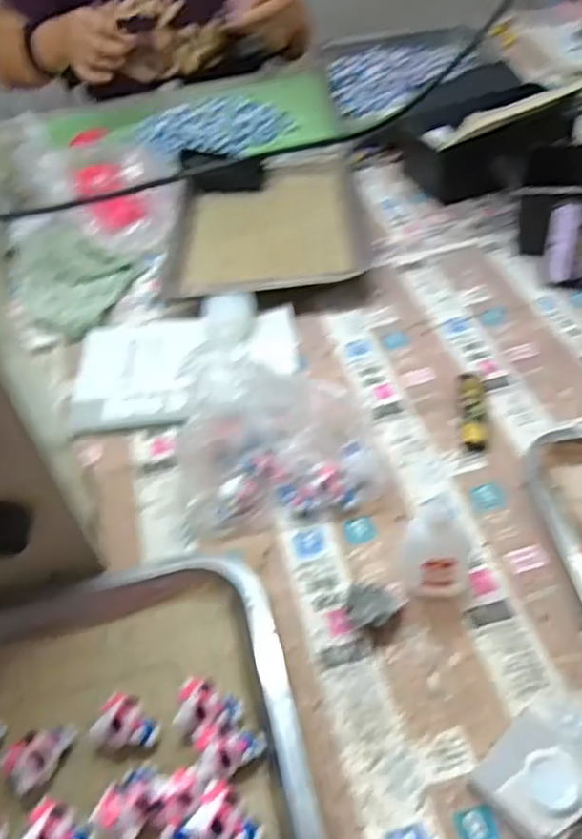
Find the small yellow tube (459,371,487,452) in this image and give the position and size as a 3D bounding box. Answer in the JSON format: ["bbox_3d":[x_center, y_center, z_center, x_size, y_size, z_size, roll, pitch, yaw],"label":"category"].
[{"bbox_3d":[0.146,-0.009,0.532,0.020,0.010,0.087,4,48,8],"label":"small yellow tube"}]

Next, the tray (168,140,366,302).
[{"bbox_3d":[-0.025,-0.241,0.777,0.213,0.018,0.317,-3,47,2],"label":"tray"}]

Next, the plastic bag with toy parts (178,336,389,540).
[{"bbox_3d":[-0.007,0.012,0.477,0.146,0.083,0.100,-2,47,2],"label":"plastic bag with toy parts"}]

